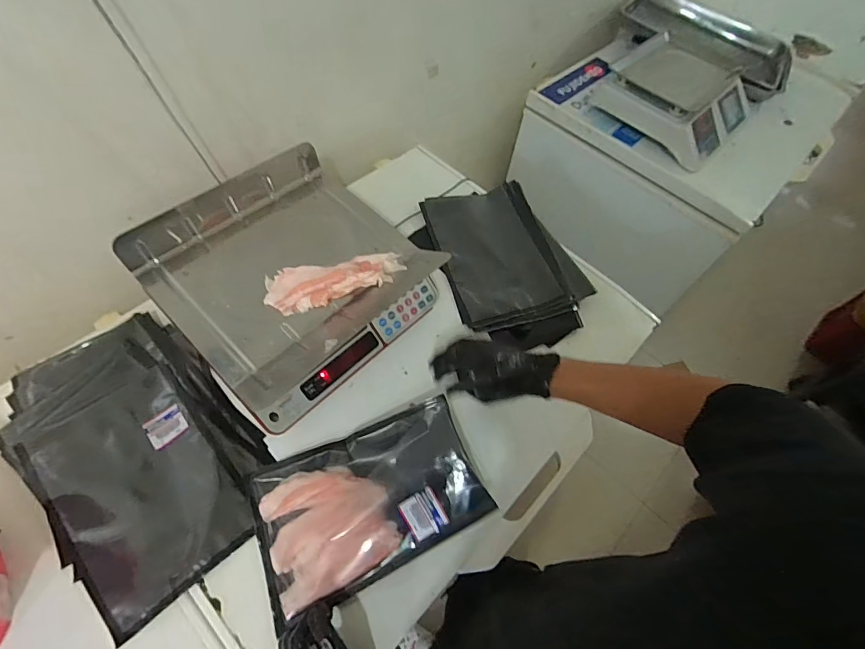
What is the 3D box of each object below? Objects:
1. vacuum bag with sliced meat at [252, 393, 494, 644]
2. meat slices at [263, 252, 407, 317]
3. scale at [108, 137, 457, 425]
[{"bbox_3d":[-0.081,0.228,0.573,0.299,0.057,0.183,-18,63,-14],"label":"vacuum bag with sliced meat"},{"bbox_3d":[-0.144,-0.068,0.652,0.205,0.033,0.074,-15,60,-13],"label":"meat slices"},{"bbox_3d":[-0.222,-0.077,0.689,0.348,0.127,0.355,41,66,18],"label":"scale"}]

